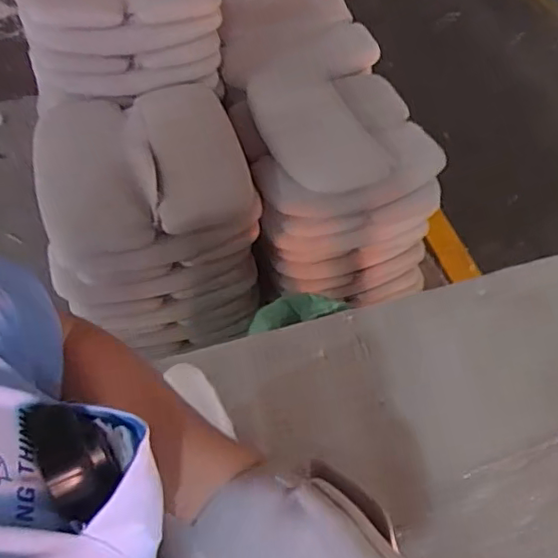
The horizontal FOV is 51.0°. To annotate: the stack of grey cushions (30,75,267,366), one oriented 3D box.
[{"bbox_3d":[-0.308,-0.154,1.400,0.444,0.359,0.472,-13,55,-12],"label":"stack of grey cushions"}]

